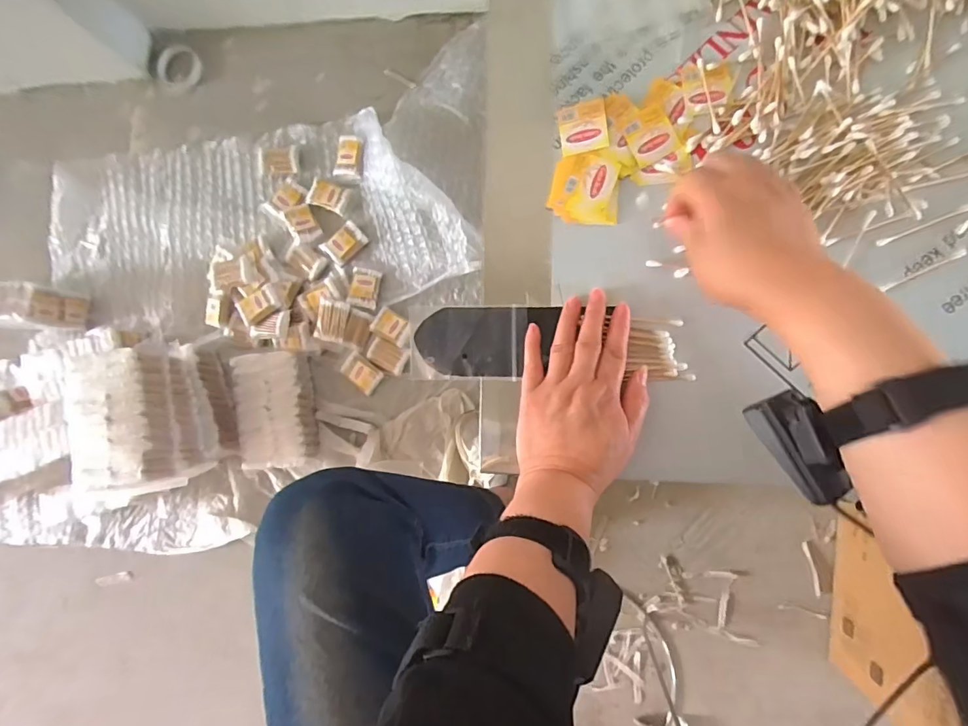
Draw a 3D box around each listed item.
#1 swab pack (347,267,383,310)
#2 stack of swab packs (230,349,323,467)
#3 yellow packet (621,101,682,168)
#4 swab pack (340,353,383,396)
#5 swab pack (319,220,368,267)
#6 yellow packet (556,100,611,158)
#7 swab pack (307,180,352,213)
[{"bbox_3d":[-0.224,-0.140,0.903,0.053,0.017,0.073,8,88,8],"label":"swab pack"},{"bbox_3d":[-0.378,0.083,0.872,0.119,0.074,0.203,-11,85,7],"label":"stack of swab packs"},{"bbox_3d":[0.141,-0.194,0.408,0.039,0.006,0.043,-26,83,6],"label":"yellow packet"},{"bbox_3d":[-0.225,0.018,0.896,0.069,0.030,0.049,43,93,8],"label":"swab pack"},{"bbox_3d":[-0.265,-0.228,0.923,0.076,0.015,0.057,-45,82,3],"label":"swab pack"},{"bbox_3d":[0.085,-0.204,0.418,0.040,0.004,0.048,-8,77,16],"label":"yellow packet"},{"bbox_3d":[-0.294,-0.318,0.919,0.073,0.009,0.051,21,90,9],"label":"swab pack"}]

